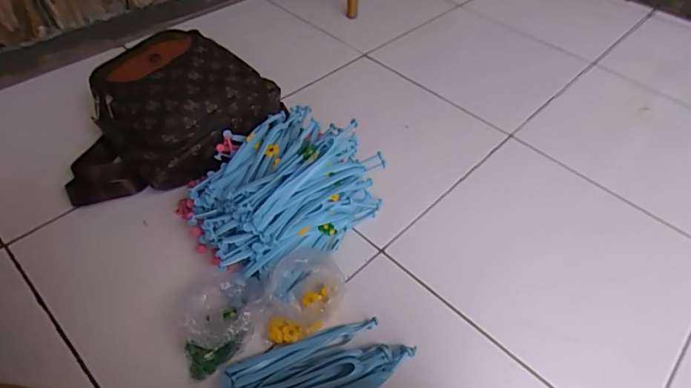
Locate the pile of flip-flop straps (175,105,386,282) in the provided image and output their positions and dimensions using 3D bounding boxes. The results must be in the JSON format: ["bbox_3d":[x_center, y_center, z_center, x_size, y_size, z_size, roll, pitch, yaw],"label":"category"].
[{"bbox_3d":[-0.114,-0.010,0.669,0.246,0.144,0.242,36,55,25],"label":"pile of flip-flop straps"}]

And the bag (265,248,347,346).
[{"bbox_3d":[-0.053,0.128,0.601,0.110,0.072,0.107,-7,49,-10],"label":"bag"}]

